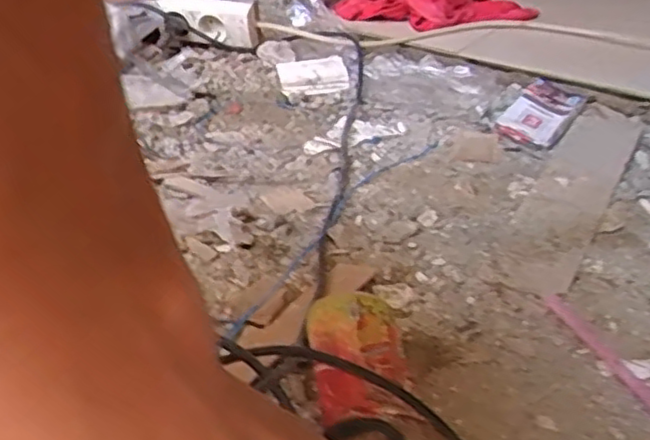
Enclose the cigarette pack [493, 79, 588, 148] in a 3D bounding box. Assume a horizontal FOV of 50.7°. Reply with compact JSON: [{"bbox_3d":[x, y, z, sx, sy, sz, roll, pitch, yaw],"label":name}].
[{"bbox_3d":[0.235,-0.116,0.758,0.066,0.014,0.103,27,56,26],"label":"cigarette pack"}]

